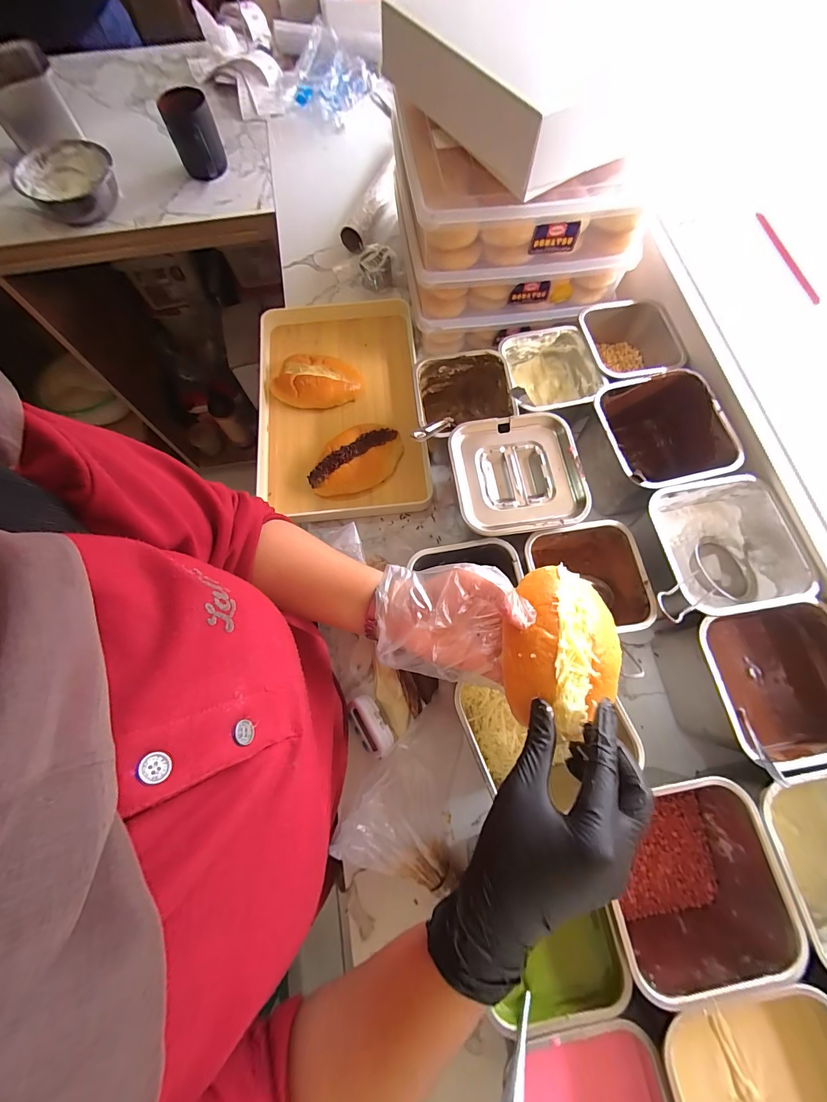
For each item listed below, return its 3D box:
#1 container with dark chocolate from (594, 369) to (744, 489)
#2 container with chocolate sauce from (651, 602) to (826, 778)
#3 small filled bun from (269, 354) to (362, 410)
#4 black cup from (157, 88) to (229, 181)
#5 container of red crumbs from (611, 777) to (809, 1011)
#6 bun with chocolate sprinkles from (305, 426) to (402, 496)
[{"bbox_3d":[0.292,-0.133,0.482,0.148,0.091,0.144,-12,74,-5],"label":"container with dark chocolate"},{"bbox_3d":[0.349,0.133,0.401,0.133,0.098,0.135,-10,74,-4],"label":"container with chocolate sauce"},{"bbox_3d":[-0.143,-0.250,0.576,0.133,0.037,0.080,-3,73,-2],"label":"small filled bun"},{"bbox_3d":[-0.389,-0.737,0.705,0.081,0.115,0.086,0,73,-1],"label":"black cup"},{"bbox_3d":[0.232,0.275,0.345,0.139,0.094,0.143,-7,74,-4],"label":"container of red crumbs"},{"bbox_3d":[-0.079,-0.122,0.531,0.134,0.045,0.085,-41,78,-12],"label":"bun with chocolate sprinkles"}]

